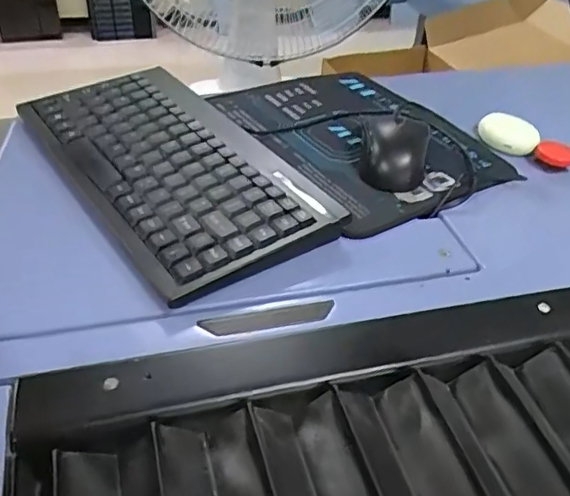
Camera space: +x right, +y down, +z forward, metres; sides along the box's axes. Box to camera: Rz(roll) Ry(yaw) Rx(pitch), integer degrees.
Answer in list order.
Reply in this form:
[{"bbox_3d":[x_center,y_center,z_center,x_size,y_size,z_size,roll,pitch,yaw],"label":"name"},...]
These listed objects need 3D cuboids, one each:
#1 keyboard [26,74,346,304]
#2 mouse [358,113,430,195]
[{"bbox_3d":[-0.094,-0.069,0.461,0.146,0.037,0.281,-23,47,-29],"label":"keyboard"},{"bbox_3d":[0.097,-0.093,0.501,0.057,0.036,0.101,9,40,5],"label":"mouse"}]

